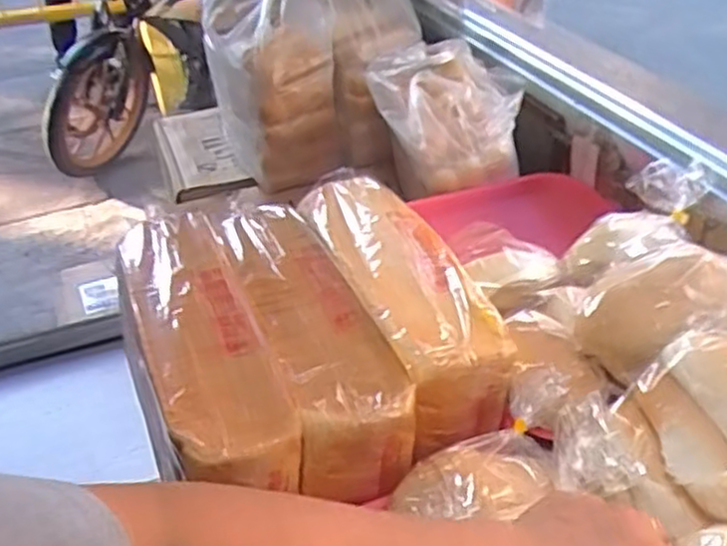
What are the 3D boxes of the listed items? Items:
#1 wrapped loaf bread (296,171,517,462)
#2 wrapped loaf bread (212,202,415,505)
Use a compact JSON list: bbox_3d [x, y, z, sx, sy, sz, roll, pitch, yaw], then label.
[{"bbox_3d":[0.034,0.020,0.755,0.108,0.092,0.319,-15,37,-17],"label":"wrapped loaf bread"},{"bbox_3d":[-0.056,0.052,0.724,0.098,0.087,0.316,-14,37,-16],"label":"wrapped loaf bread"}]

